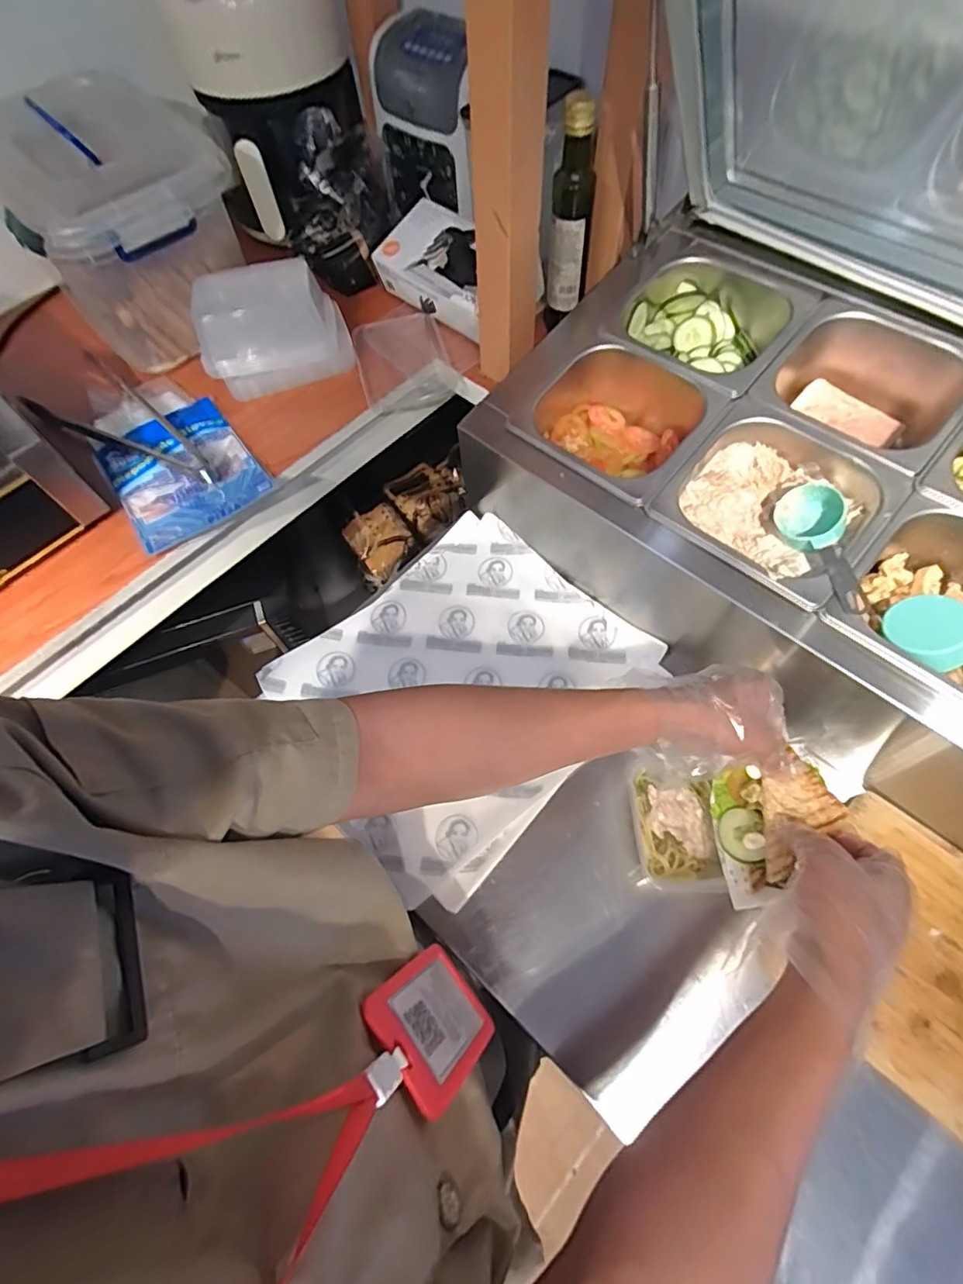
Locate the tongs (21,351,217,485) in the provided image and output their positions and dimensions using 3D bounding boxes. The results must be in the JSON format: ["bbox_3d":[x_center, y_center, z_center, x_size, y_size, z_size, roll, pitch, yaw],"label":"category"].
[{"bbox_3d":[-0.439,-0.277,0.688,0.293,0.019,0.113,30,70,17],"label":"tongs"}]

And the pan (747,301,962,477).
[{"bbox_3d":[0.381,-0.244,0.557,0.174,0.086,0.163,38,72,19],"label":"pan"}]

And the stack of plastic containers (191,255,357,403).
[{"bbox_3d":[-0.268,-0.400,0.702,0.184,0.107,0.101,-11,64,-2],"label":"stack of plastic containers"}]

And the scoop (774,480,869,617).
[{"bbox_3d":[0.298,-0.084,0.486,0.057,0.032,0.134,2,64,5],"label":"scoop"}]

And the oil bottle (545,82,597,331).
[{"bbox_3d":[0.105,-0.487,0.648,0.049,0.228,0.042,6,65,7],"label":"oil bottle"}]

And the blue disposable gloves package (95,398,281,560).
[{"bbox_3d":[-0.364,-0.209,0.668,0.158,0.026,0.197,-34,67,-12],"label":"blue disposable gloves package"}]

